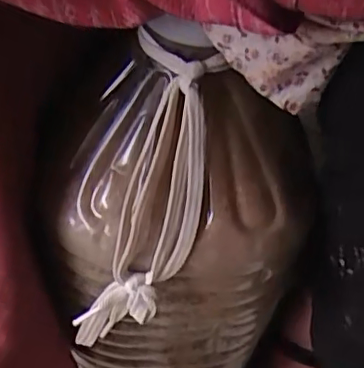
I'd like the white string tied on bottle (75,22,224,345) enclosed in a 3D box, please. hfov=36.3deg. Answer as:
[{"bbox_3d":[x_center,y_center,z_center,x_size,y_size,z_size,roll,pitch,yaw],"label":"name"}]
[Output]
[{"bbox_3d":[-0.021,0.019,0.329,0.059,0.198,0.032,18,13,10],"label":"white string tied on bottle"}]

